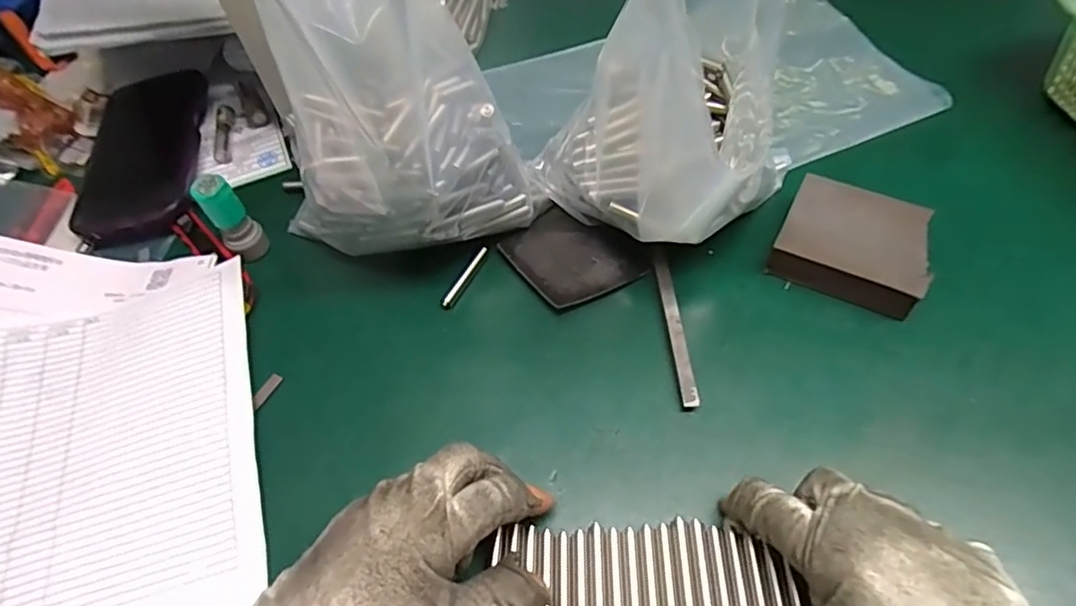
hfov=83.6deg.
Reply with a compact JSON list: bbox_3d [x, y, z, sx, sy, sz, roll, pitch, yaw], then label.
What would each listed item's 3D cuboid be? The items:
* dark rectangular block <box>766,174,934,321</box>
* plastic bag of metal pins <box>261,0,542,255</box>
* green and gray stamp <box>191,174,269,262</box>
[{"bbox_3d":[0.188,-0.035,0.361,0.080,0.024,0.073,23,62,18],"label":"dark rectangular block"},{"bbox_3d":[-0.081,-0.104,0.332,0.127,0.185,0.105,-39,62,-19],"label":"plastic bag of metal pins"},{"bbox_3d":[-0.194,-0.053,0.382,0.022,0.055,0.026,-36,61,-18],"label":"green and gray stamp"}]

